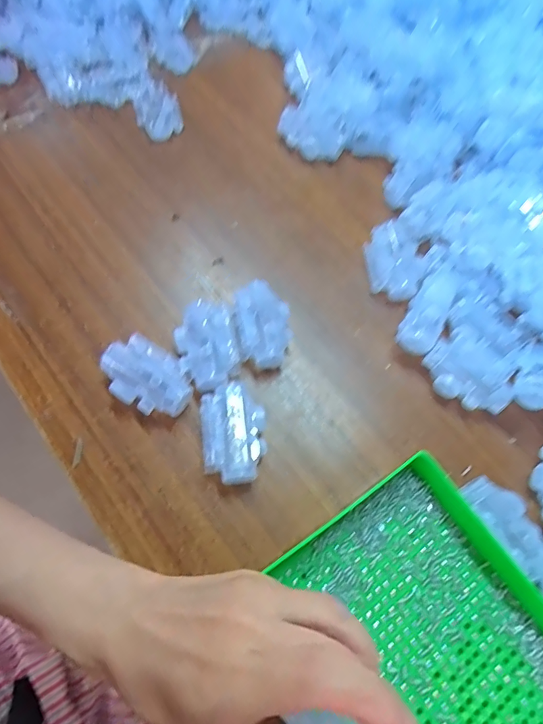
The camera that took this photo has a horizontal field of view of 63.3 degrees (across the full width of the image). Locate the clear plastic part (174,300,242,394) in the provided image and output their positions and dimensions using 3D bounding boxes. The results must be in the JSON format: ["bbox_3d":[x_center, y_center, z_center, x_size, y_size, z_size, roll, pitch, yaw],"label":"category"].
[{"bbox_3d":[-0.050,-0.012,0.344,0.045,0.022,0.071,-12,68,-9],"label":"clear plastic part"}]

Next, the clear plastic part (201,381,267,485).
[{"bbox_3d":[-0.027,0.051,0.319,0.044,0.027,0.069,-1,66,-5],"label":"clear plastic part"}]

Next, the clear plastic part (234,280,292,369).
[{"bbox_3d":[-0.006,-0.031,0.359,0.043,0.038,0.067,-5,67,-7],"label":"clear plastic part"}]

